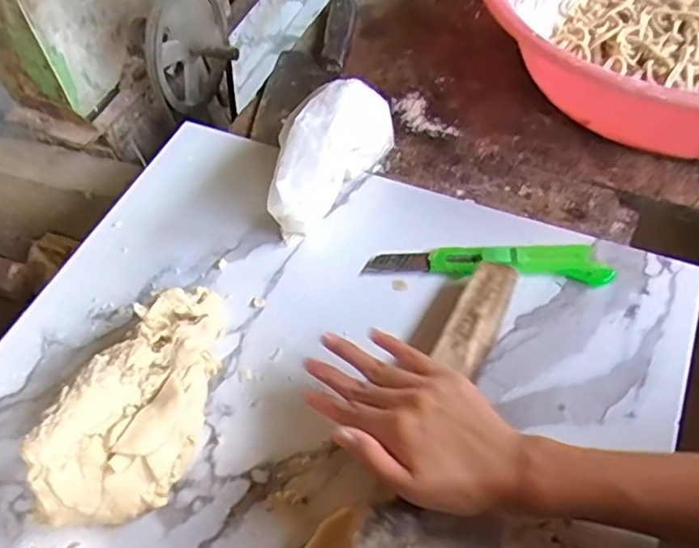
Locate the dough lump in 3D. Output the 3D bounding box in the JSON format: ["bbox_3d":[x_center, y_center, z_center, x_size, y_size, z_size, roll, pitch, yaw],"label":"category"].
[{"bbox_3d":[-0.134,0.081,0.425,0.080,0.067,0.184,13,55,13],"label":"dough lump"}]

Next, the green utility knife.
[{"bbox_3d":[0.110,-0.013,0.501,0.191,0.019,0.034,3,54,5],"label":"green utility knife"}]

